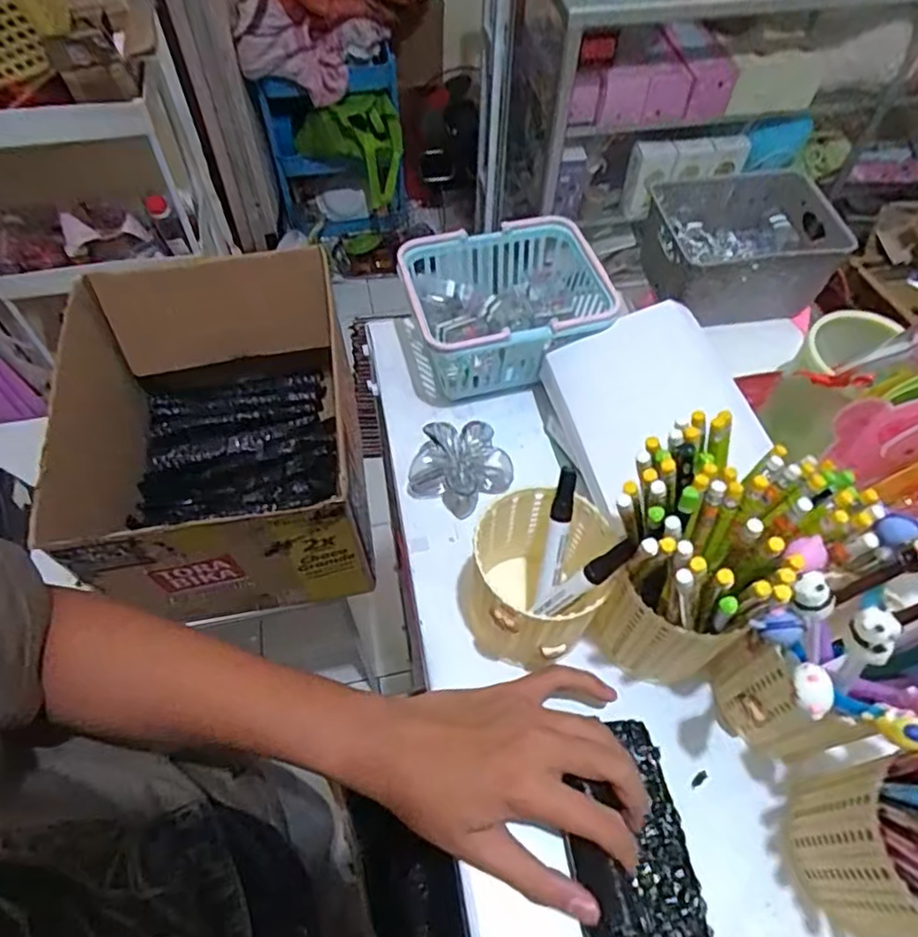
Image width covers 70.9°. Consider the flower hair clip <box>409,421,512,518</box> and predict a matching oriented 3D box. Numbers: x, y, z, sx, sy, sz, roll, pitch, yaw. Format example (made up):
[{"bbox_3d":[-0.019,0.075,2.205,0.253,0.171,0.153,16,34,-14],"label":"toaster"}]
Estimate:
[{"bbox_3d":[0.003,-0.001,0.502,0.076,0.039,0.064,19,59,12],"label":"flower hair clip"}]

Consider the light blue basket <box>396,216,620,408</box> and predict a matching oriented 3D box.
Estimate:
[{"bbox_3d":[0.038,-0.129,0.551,0.165,0.089,0.122,-12,58,-8],"label":"light blue basket"}]

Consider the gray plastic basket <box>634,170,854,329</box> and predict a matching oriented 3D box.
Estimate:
[{"bbox_3d":[0.239,-0.185,0.551,0.157,0.071,0.110,-9,58,-6],"label":"gray plastic basket"}]

